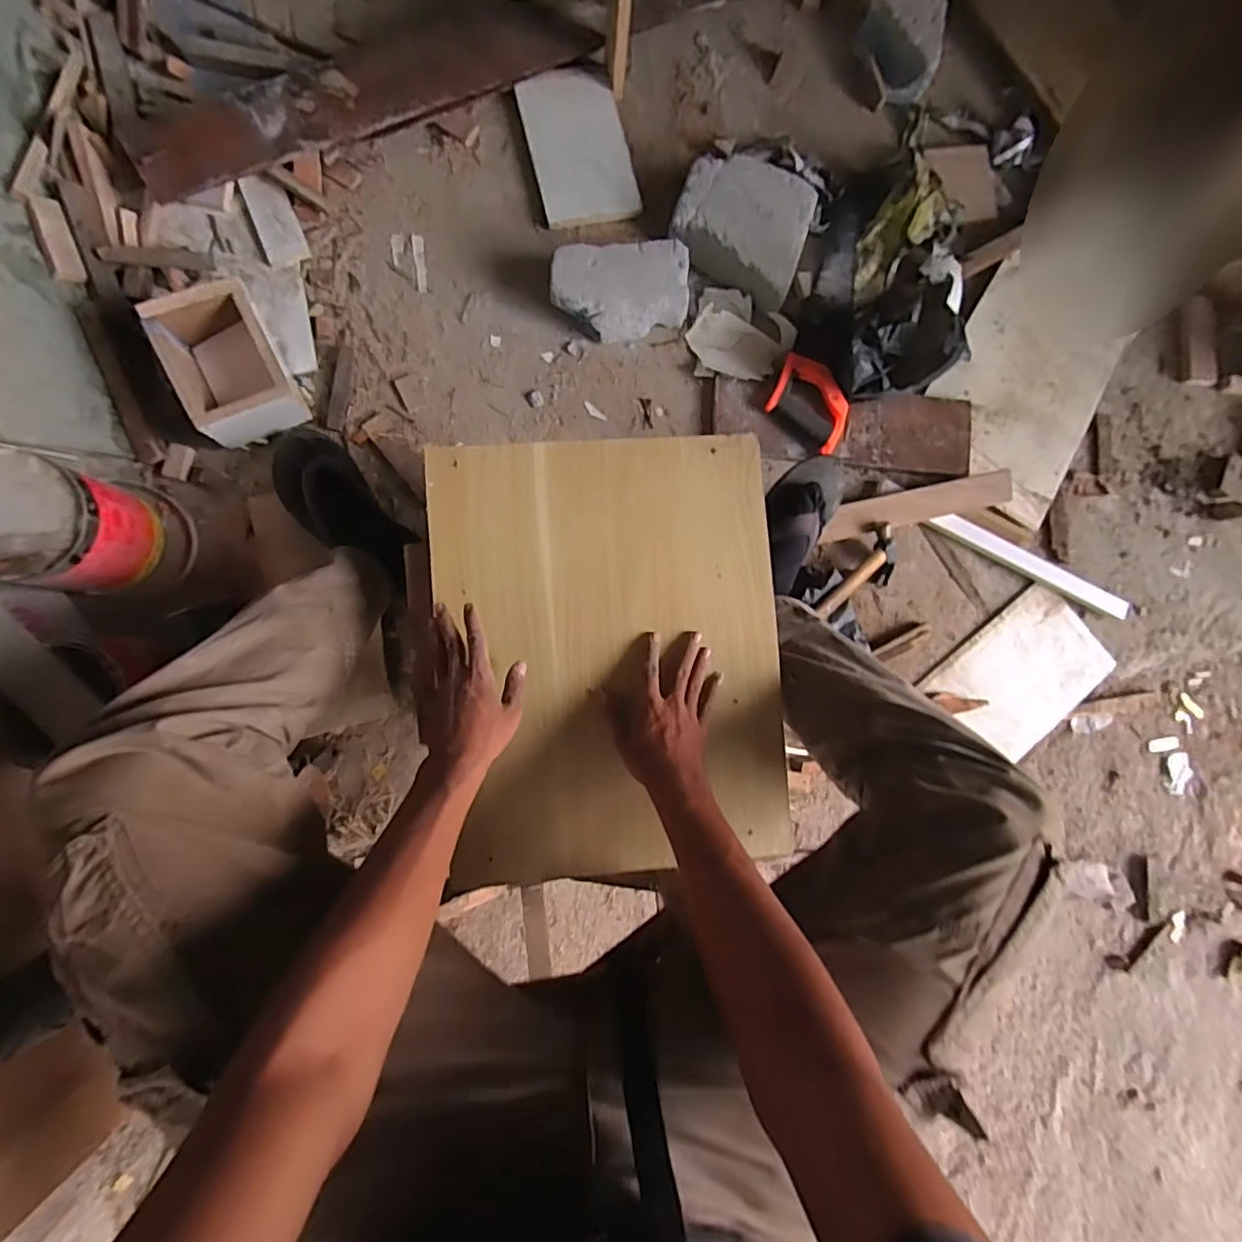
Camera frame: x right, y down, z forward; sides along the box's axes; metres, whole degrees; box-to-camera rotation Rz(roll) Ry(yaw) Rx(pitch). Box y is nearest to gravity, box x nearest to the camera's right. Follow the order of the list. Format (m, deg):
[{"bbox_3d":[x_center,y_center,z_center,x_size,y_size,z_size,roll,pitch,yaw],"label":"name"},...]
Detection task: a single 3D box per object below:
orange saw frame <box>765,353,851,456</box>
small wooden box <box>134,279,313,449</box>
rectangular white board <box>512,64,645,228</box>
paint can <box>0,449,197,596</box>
[{"bbox_3d":[0.296,-0.338,0.922,0.132,0.016,0.111,31,86,-4],"label":"orange saw frame"},{"bbox_3d":[-0.520,-0.342,0.813,0.119,0.127,0.173,-25,91,-6],"label":"small wooden box"},{"bbox_3d":[-0.064,-0.733,0.931,0.147,0.022,0.245,-13,90,-6],"label":"rectangular white board"},{"bbox_3d":[-0.690,-0.116,0.764,0.182,0.160,0.153,8,88,-5],"label":"paint can"}]

